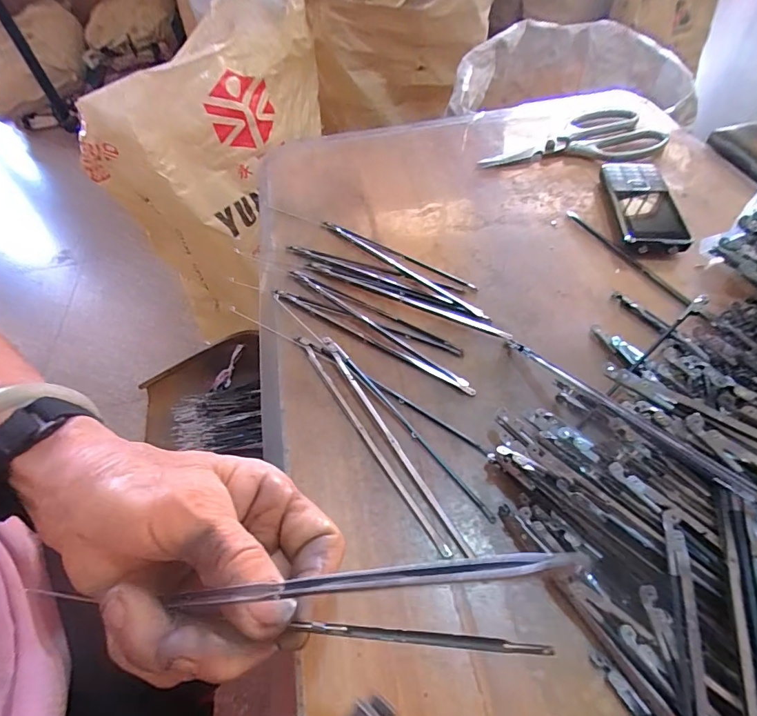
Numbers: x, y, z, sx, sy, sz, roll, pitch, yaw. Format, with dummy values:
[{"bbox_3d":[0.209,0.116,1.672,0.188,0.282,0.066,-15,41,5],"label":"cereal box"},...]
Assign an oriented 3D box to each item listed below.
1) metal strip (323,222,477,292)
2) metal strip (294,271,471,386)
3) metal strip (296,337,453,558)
[{"bbox_3d":[0.013,-0.094,0.384,0.162,0.005,0.008,28,60,24],"label":"metal strip"},{"bbox_3d":[-0.007,-0.028,0.338,0.183,0.004,0.009,35,63,27],"label":"metal strip"},{"bbox_3d":[-0.011,0.046,0.283,0.006,0.004,0.184,-29,55,-16],"label":"metal strip"}]

